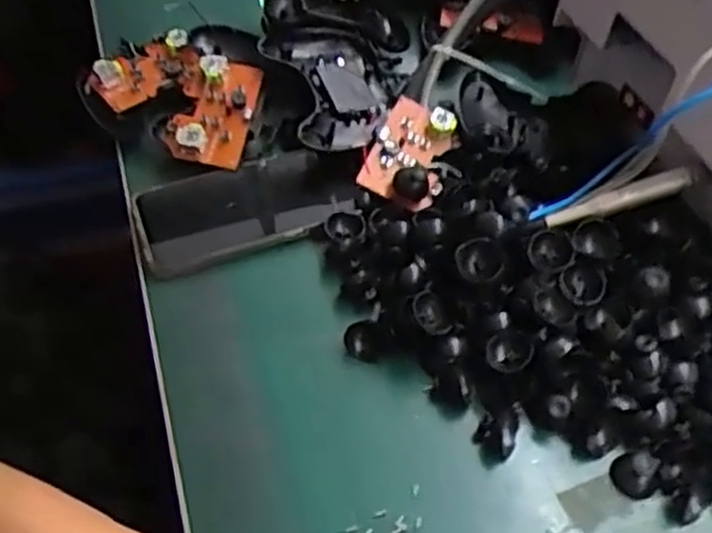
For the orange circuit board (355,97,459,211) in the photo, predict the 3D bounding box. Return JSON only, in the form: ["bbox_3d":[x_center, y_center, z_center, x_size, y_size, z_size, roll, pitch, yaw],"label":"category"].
[{"bbox_3d":[0.041,-0.083,0.555,0.054,0.026,0.093,22,55,15],"label":"orange circuit board"}]

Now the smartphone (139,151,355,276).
[{"bbox_3d":[-0.078,-0.045,0.538,0.153,0.011,0.077,-18,58,-10],"label":"smartphone"}]

